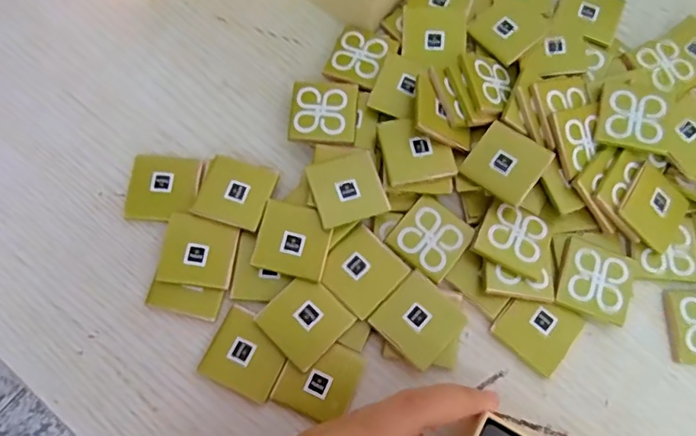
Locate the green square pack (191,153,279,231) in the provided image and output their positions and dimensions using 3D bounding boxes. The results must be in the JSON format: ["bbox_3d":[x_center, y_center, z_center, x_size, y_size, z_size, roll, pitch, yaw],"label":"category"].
[{"bbox_3d":[-0.059,-0.014,0.272,0.036,0.009,0.036,17,73,3],"label":"green square pack"}]

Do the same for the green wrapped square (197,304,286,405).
[{"bbox_3d":[-0.049,0.066,0.251,0.036,0.004,0.035,26,74,6],"label":"green wrapped square"}]

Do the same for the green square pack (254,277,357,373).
[{"bbox_3d":[-0.021,0.050,0.254,0.036,0.005,0.036,-43,79,-14],"label":"green square pack"}]

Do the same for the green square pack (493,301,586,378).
[{"bbox_3d":[0.096,0.055,0.259,0.035,0.005,0.033,41,76,10],"label":"green square pack"}]

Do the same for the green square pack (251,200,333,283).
[{"bbox_3d":[-0.027,0.011,0.262,0.036,0.006,0.035,13,73,2],"label":"green square pack"}]

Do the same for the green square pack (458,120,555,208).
[{"bbox_3d":[0.083,-0.029,0.269,0.036,0.004,0.035,37,75,9],"label":"green square pack"}]

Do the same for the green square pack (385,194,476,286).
[{"bbox_3d":[0.043,0.010,0.269,0.034,0.006,0.037,37,75,9],"label":"green square pack"}]

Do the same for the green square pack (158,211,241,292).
[{"bbox_3d":[-0.075,0.017,0.263,0.036,0.007,0.034,10,73,1],"label":"green square pack"}]

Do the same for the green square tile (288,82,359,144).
[{"bbox_3d":[-0.013,-0.058,0.283,0.035,0.004,0.035,4,75,0],"label":"green square tile"}]

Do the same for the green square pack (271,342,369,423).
[{"bbox_3d":[-0.013,0.077,0.249,0.036,0.004,0.036,24,73,6],"label":"green square pack"}]

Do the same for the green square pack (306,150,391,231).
[{"bbox_3d":[0.000,-0.015,0.268,0.035,0.009,0.036,-17,74,-7],"label":"green square pack"}]

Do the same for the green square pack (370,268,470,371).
[{"bbox_3d":[0.035,0.050,0.255,0.036,0.004,0.036,42,76,10],"label":"green square pack"}]

